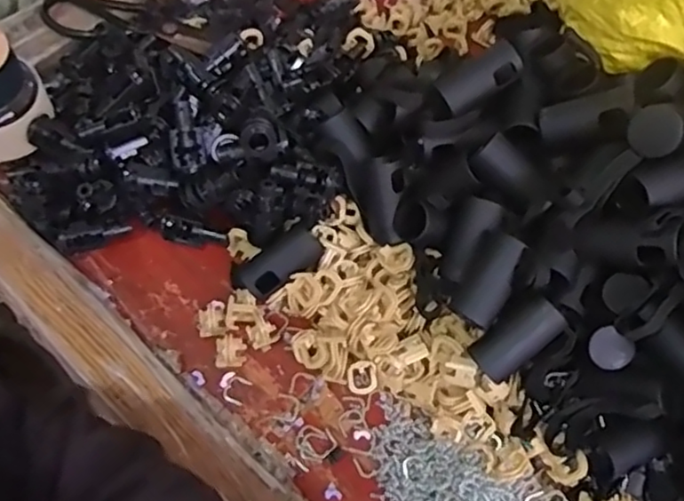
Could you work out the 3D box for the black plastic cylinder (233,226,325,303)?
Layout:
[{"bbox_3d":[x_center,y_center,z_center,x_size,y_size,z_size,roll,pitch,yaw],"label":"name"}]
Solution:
[{"bbox_3d":[-0.049,0.012,0.457,0.072,0.027,0.030,-34,65,8],"label":"black plastic cylinder"}]

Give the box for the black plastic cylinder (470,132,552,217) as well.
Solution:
[{"bbox_3d":[0.119,-0.052,0.422,0.030,0.026,0.058,-34,67,-19],"label":"black plastic cylinder"}]

